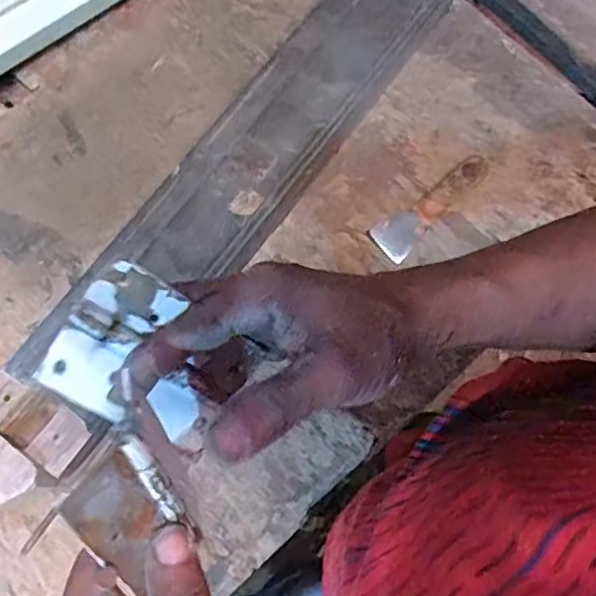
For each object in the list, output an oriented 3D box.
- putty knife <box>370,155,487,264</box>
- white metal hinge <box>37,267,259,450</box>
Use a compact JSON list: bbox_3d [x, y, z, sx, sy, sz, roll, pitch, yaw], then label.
[{"bbox_3d":[0.139,-0.102,0.676,0.043,0.026,0.141,44,79,13],"label":"putty knife"},{"bbox_3d":[-0.089,0.019,0.307,0.043,0.007,0.069,33,81,-27],"label":"white metal hinge"}]

